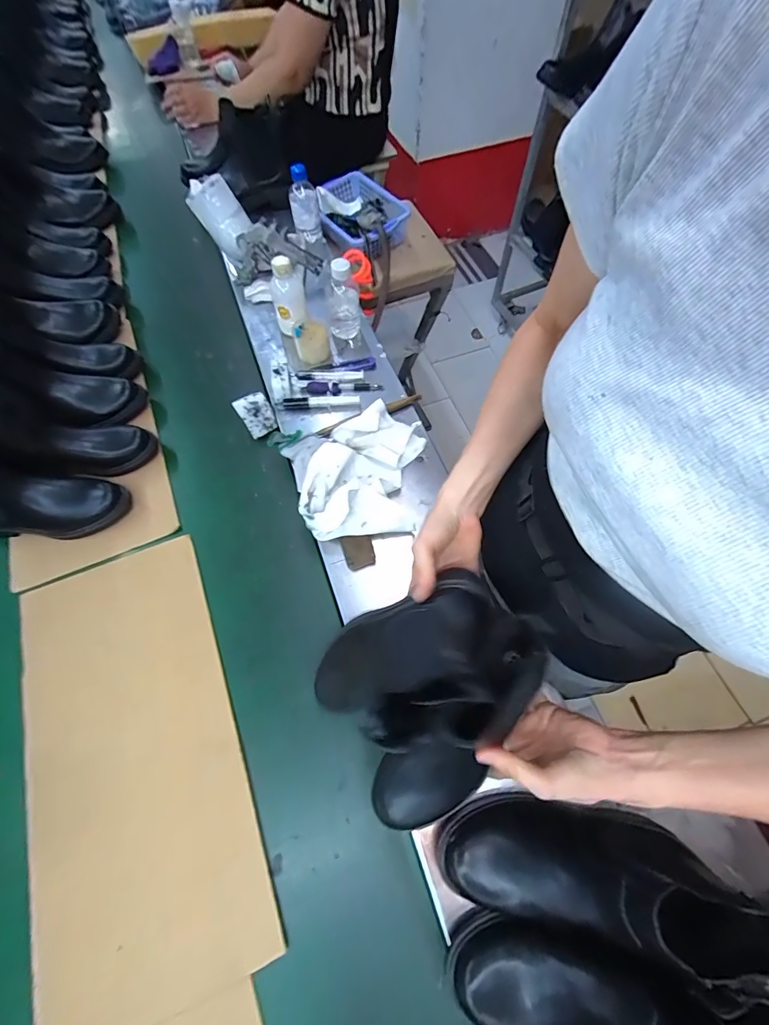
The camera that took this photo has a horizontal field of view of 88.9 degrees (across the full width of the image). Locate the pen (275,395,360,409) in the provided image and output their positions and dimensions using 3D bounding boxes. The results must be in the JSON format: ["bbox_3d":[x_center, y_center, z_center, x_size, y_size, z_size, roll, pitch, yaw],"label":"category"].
[{"bbox_3d":[-0.115,-0.191,0.681,0.143,0.024,0.022,-6,66,-2],"label":"pen"}]

